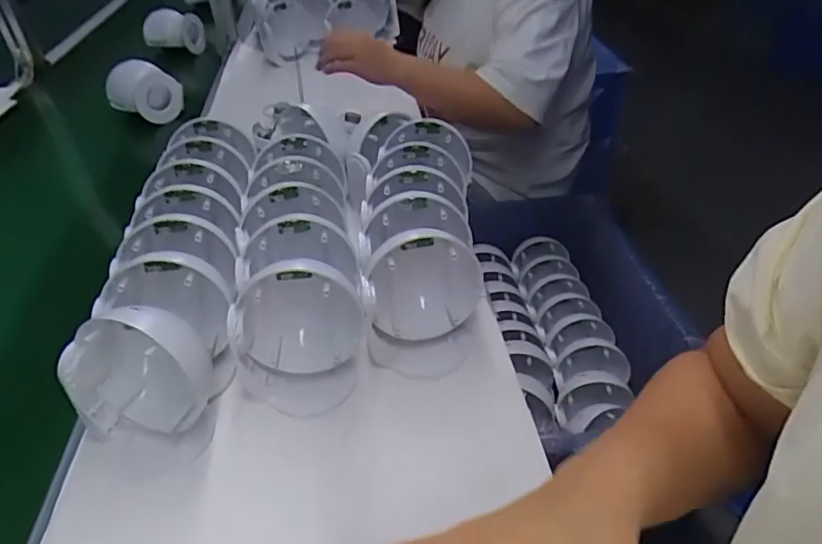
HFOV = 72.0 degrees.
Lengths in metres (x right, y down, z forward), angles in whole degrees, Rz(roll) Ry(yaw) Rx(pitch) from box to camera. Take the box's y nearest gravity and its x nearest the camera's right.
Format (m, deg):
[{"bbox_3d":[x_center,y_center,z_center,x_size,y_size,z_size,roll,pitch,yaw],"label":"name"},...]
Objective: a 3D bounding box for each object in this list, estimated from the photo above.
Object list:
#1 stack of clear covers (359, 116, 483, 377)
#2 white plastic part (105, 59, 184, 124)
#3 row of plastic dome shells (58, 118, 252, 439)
[{"bbox_3d":[0.010,-0.041,0.600,0.116,0.125,0.272,-2,38,1],"label":"stack of clear covers"},{"bbox_3d":[-0.472,-0.323,1.007,0.118,0.090,0.065,10,40,16],"label":"white plastic part"},{"bbox_3d":[-0.227,-0.022,0.580,0.118,0.107,0.387,-5,38,-3],"label":"row of plastic dome shells"}]

